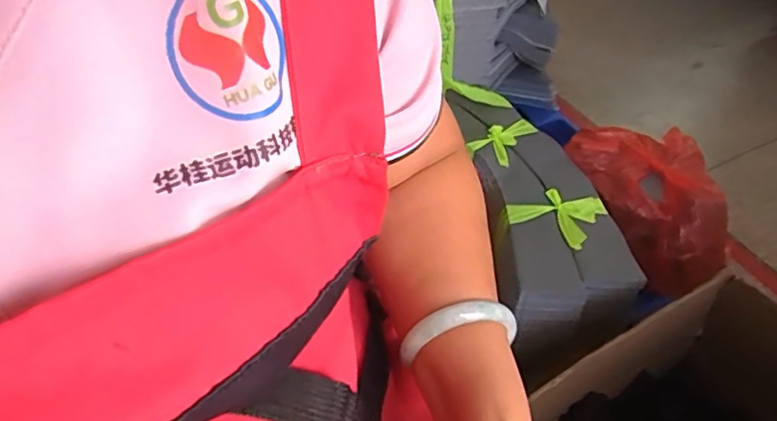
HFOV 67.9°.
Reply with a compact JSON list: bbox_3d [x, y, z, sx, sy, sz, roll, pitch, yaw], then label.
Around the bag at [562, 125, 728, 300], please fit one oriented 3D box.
[{"bbox_3d":[0.497,-0.011,1.096,0.241,0.134,0.338,-8,46,-2],"label":"bag"}]

